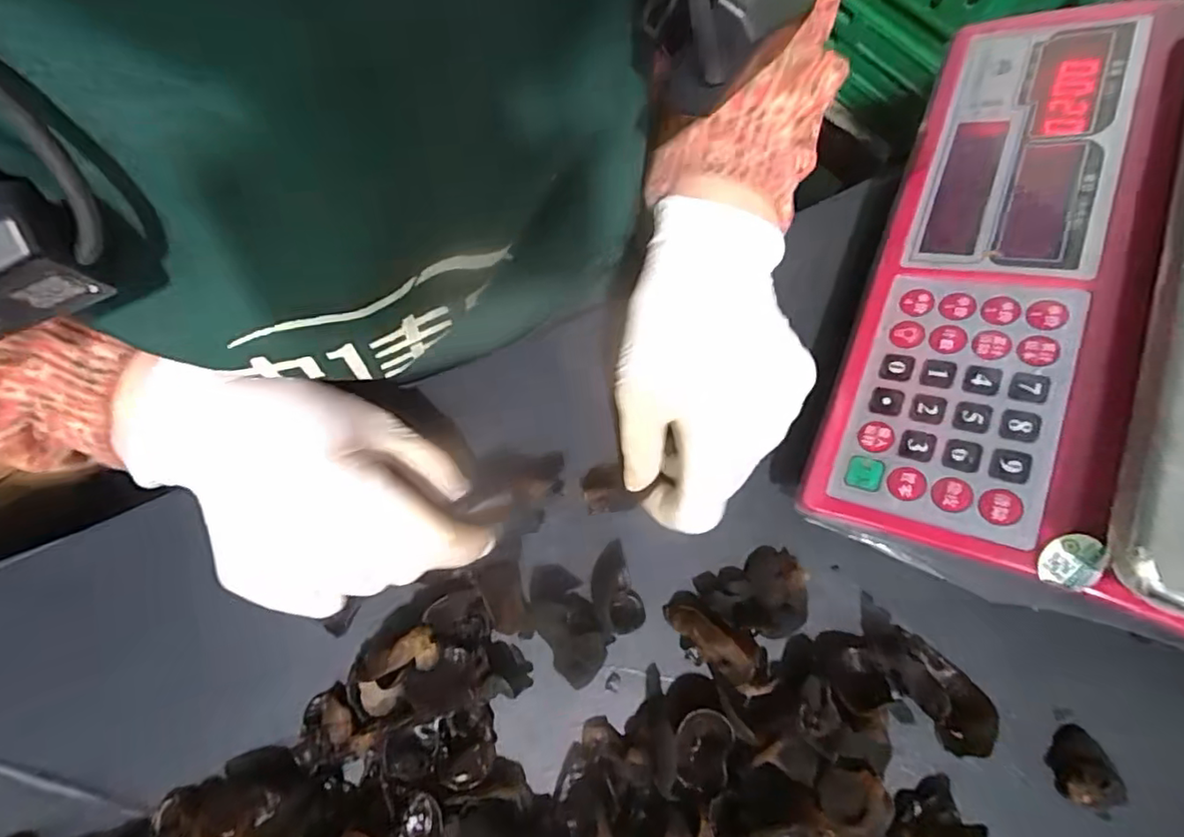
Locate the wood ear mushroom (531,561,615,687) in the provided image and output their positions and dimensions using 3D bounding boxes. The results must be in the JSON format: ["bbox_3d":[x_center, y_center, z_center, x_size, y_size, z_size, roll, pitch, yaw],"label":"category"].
[{"bbox_3d":[-0.012,0.097,0.284,0.028,0.012,0.056,-30,78,-7],"label":"wood ear mushroom"}]

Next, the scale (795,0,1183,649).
[{"bbox_3d":[0.277,-0.048,0.233,0.280,0.122,0.298,22,77,5],"label":"scale"}]

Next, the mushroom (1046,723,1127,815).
[{"bbox_3d":[0.219,0.156,0.265,0.021,0.015,0.032,1,76,0],"label":"mushroom"}]

